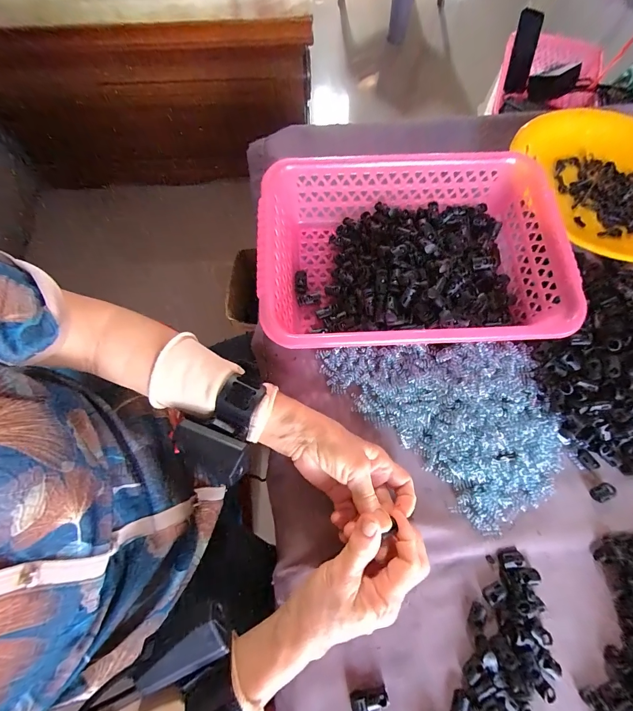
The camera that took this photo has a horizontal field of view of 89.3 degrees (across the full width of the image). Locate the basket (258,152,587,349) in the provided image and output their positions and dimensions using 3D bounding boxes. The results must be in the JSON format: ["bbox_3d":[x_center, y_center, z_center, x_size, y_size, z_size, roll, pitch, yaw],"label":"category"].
[{"bbox_3d":[0.097,-0.105,0.350,0.304,0.074,0.214,-2,73,0],"label":"basket"}]

